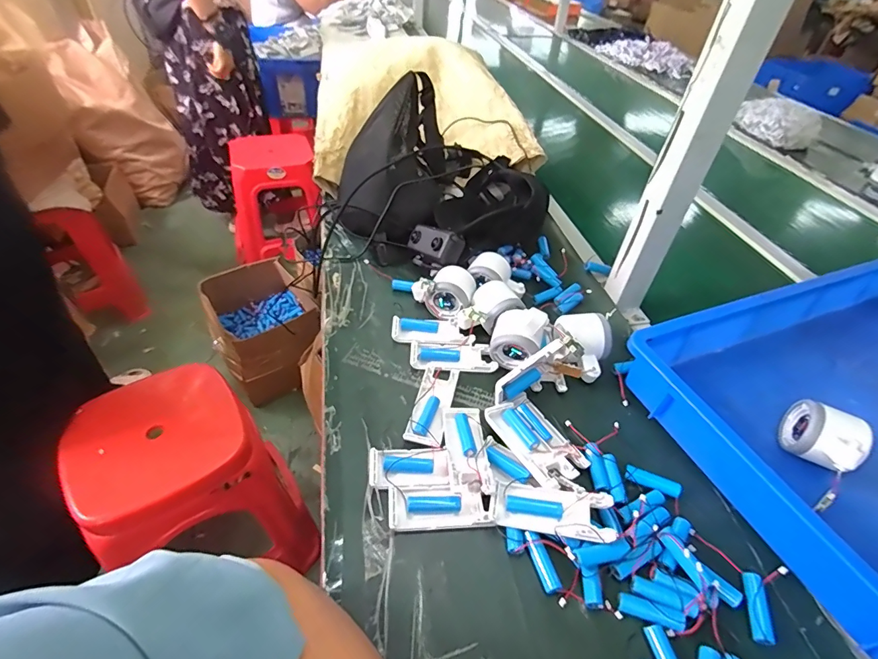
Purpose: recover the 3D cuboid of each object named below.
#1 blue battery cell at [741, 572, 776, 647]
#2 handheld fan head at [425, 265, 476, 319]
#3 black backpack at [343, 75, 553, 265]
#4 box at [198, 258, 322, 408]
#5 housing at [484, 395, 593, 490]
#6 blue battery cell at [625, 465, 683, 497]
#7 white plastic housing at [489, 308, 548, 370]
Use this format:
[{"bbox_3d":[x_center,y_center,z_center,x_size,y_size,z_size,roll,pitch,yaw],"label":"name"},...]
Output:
[{"bbox_3d":[0.263,0.229,0.362,0.015,0.011,0.052,16,47,11],"label":"blue battery cell"},{"bbox_3d":[0.017,-0.049,0.588,0.060,0.055,0.050,9,46,5],"label":"handheld fan head"},{"bbox_3d":[-0.002,-0.261,0.712,0.361,0.182,0.266,24,47,20],"label":"black backpack"},{"bbox_3d":[-0.545,-0.003,1.370,0.270,0.257,0.340,-24,50,-27],"label":"box"},{"bbox_3d":[0.101,0.113,0.455,0.061,0.022,0.103,-22,51,-23],"label":"housing"},{"bbox_3d":[0.212,0.152,0.435,0.054,0.014,0.017,16,47,12],"label":"blue battery cell"},{"bbox_3d":[0.095,0.006,0.523,0.059,0.074,0.050,17,47,13],"label":"white plastic housing"}]

